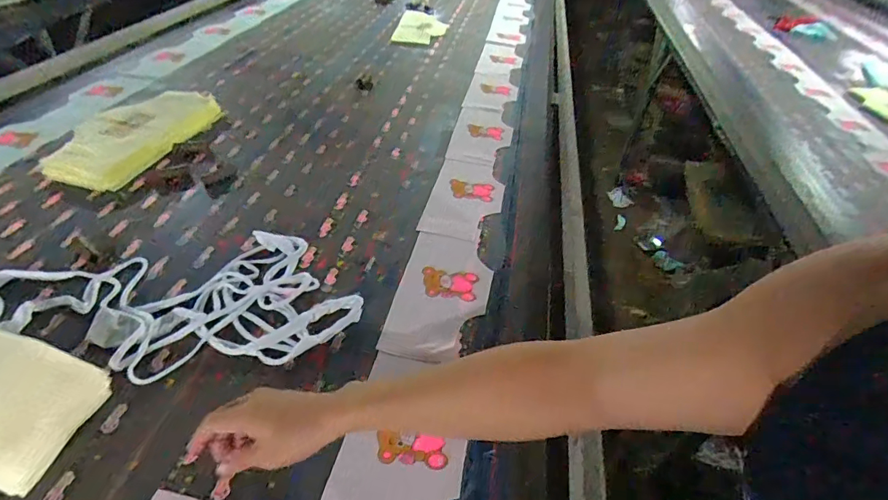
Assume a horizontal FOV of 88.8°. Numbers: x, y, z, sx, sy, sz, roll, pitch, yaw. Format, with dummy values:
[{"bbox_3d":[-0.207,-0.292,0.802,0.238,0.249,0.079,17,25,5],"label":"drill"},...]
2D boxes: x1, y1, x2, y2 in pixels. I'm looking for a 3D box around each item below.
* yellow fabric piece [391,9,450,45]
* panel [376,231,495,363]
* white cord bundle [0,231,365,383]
[{"bbox_3d":[-0.077,-0.803,1.623,0.174,0.017,0.333,2,45,3],"label":"yellow fabric piece"},{"bbox_3d":[-0.001,0.064,0.688,0.133,0.011,0.242,12,45,5],"label":"panel"},{"bbox_3d":[-0.369,0.072,0.622,0.484,0.061,0.214,-5,33,-10],"label":"white cord bundle"}]

